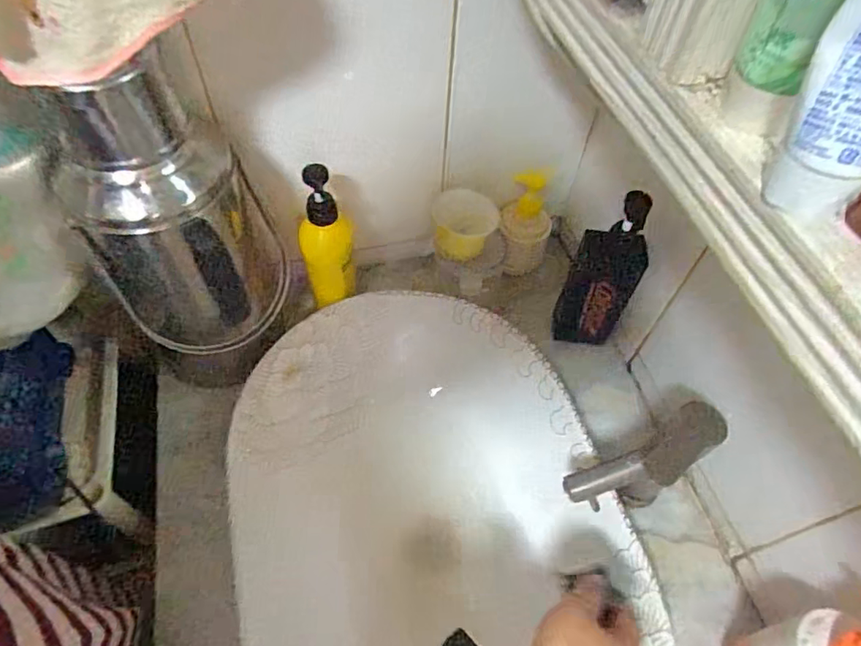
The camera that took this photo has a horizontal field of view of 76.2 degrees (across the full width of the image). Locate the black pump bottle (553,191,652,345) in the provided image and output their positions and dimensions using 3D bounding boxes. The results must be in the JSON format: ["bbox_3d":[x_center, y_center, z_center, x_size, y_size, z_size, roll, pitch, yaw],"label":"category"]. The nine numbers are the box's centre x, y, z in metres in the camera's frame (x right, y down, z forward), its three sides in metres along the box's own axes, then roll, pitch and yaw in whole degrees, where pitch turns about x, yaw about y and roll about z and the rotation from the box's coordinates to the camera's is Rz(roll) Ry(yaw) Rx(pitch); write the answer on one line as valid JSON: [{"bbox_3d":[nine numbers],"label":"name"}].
[{"bbox_3d":[0.208,-0.057,0.656,0.076,0.231,0.049,24,58,11],"label":"black pump bottle"}]

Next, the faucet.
[{"bbox_3d":[0.198,0.149,0.544,0.132,0.177,0.052,-16,59,-15],"label":"faucet"}]

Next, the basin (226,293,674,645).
[{"bbox_3d":[0.005,0.228,0.591,0.372,0.112,0.558,-8,57,-9],"label":"basin"}]

